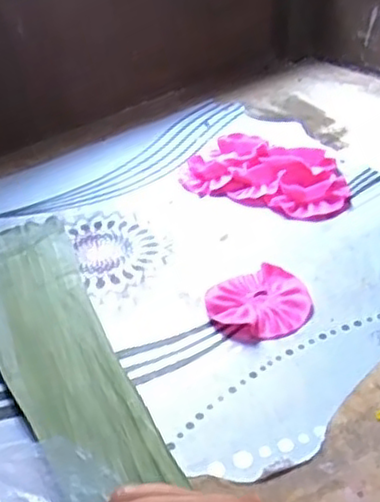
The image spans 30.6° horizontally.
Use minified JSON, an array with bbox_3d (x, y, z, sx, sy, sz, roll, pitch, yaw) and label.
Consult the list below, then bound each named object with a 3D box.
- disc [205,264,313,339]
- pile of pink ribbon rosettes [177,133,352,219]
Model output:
[{"bbox_3d":[0.050,0.038,0.504,0.072,0.010,0.067,-3,35,2],"label":"disc"},{"bbox_3d":[0.072,-0.076,0.649,0.159,0.024,0.095,16,40,27],"label":"pile of pink ribbon rosettes"}]

